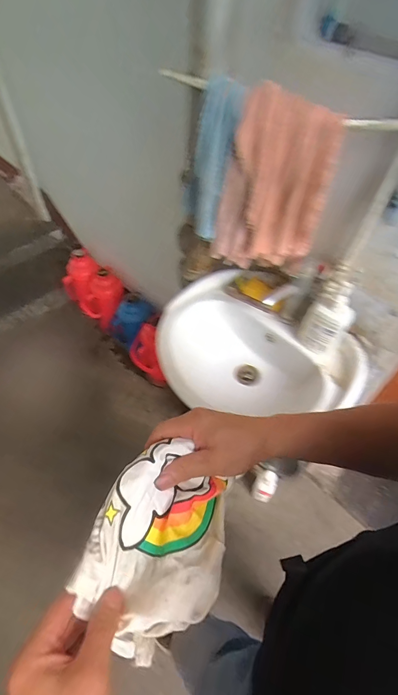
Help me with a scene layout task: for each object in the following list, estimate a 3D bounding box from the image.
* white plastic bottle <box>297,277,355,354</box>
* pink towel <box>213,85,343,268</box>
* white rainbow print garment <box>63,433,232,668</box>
[{"bbox_3d":[0.303,-0.079,0.801,0.101,0.181,0.096,23,55,15],"label":"white plastic bottle"},{"bbox_3d":[0.140,-0.299,0.676,0.198,0.320,0.071,11,53,6],"label":"pink towel"},{"bbox_3d":[-0.035,0.176,0.316,0.115,0.056,0.164,12,53,7],"label":"white rainbow print garment"}]

